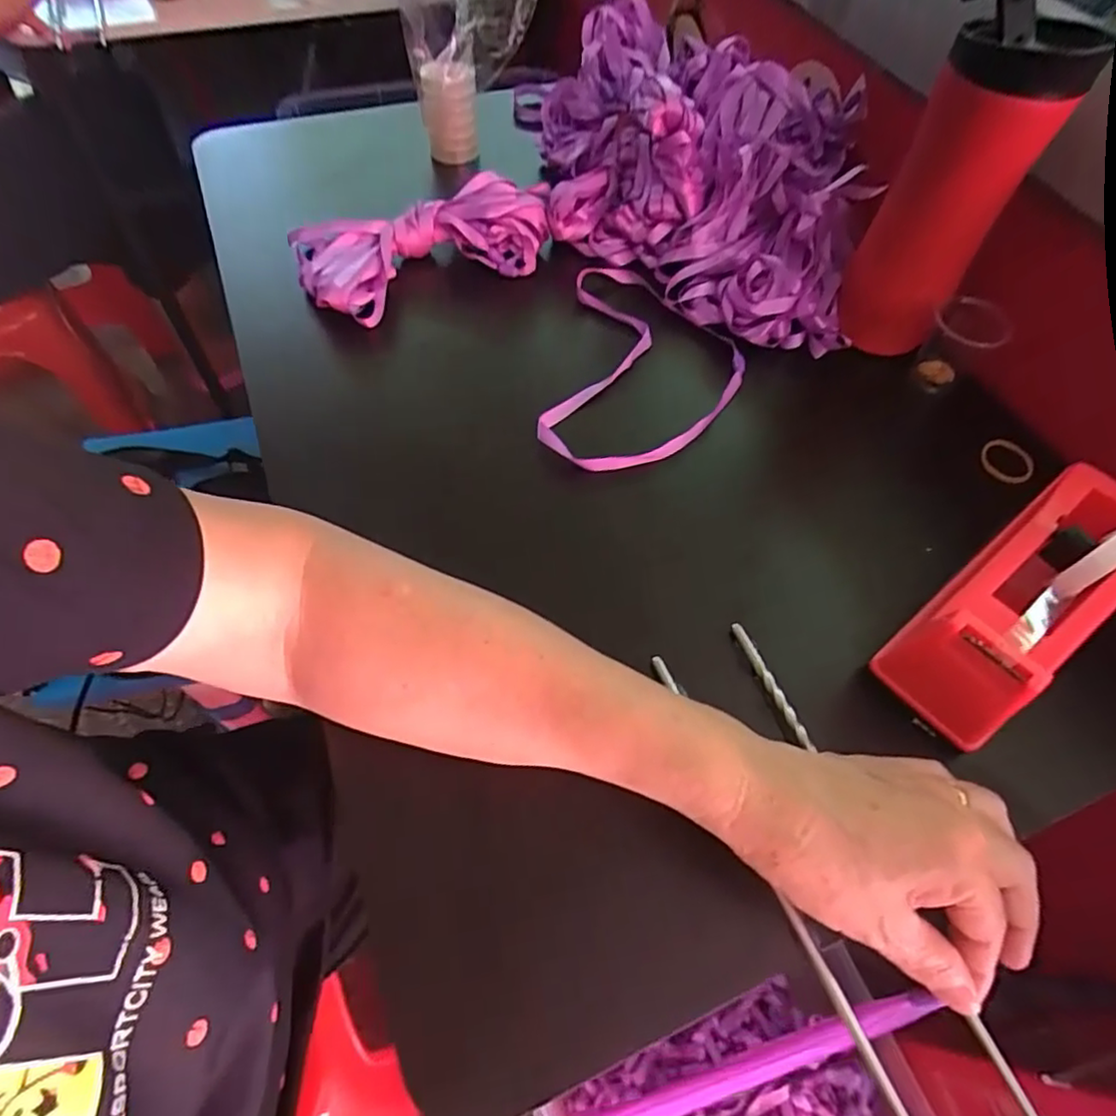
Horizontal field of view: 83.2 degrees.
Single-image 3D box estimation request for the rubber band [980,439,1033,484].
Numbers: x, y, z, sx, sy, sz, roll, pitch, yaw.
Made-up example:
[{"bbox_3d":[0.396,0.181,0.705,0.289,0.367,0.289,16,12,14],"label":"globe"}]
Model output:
[{"bbox_3d":[0.303,-0.065,0.423,0.034,0.005,0.036,1,58,-2],"label":"rubber band"}]

